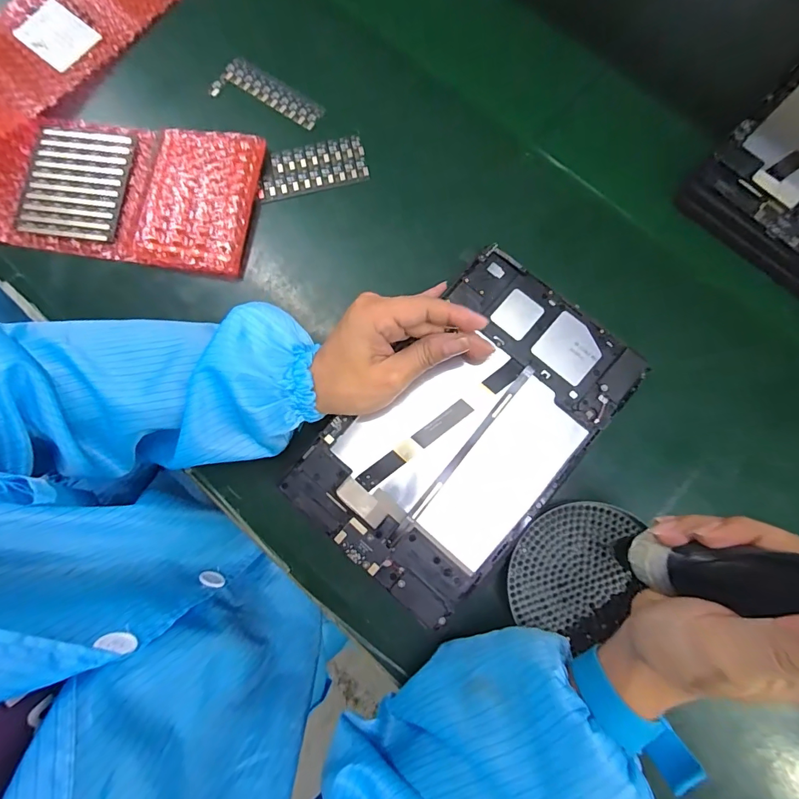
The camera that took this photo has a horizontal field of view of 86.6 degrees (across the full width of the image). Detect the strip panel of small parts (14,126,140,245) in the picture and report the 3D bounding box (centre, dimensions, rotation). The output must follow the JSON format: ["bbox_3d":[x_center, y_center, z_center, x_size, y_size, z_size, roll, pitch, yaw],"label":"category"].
[{"bbox_3d":[-0.277,-0.184,0.364,0.088,0.010,0.097,7,80,1],"label":"strip panel of small parts"}]

